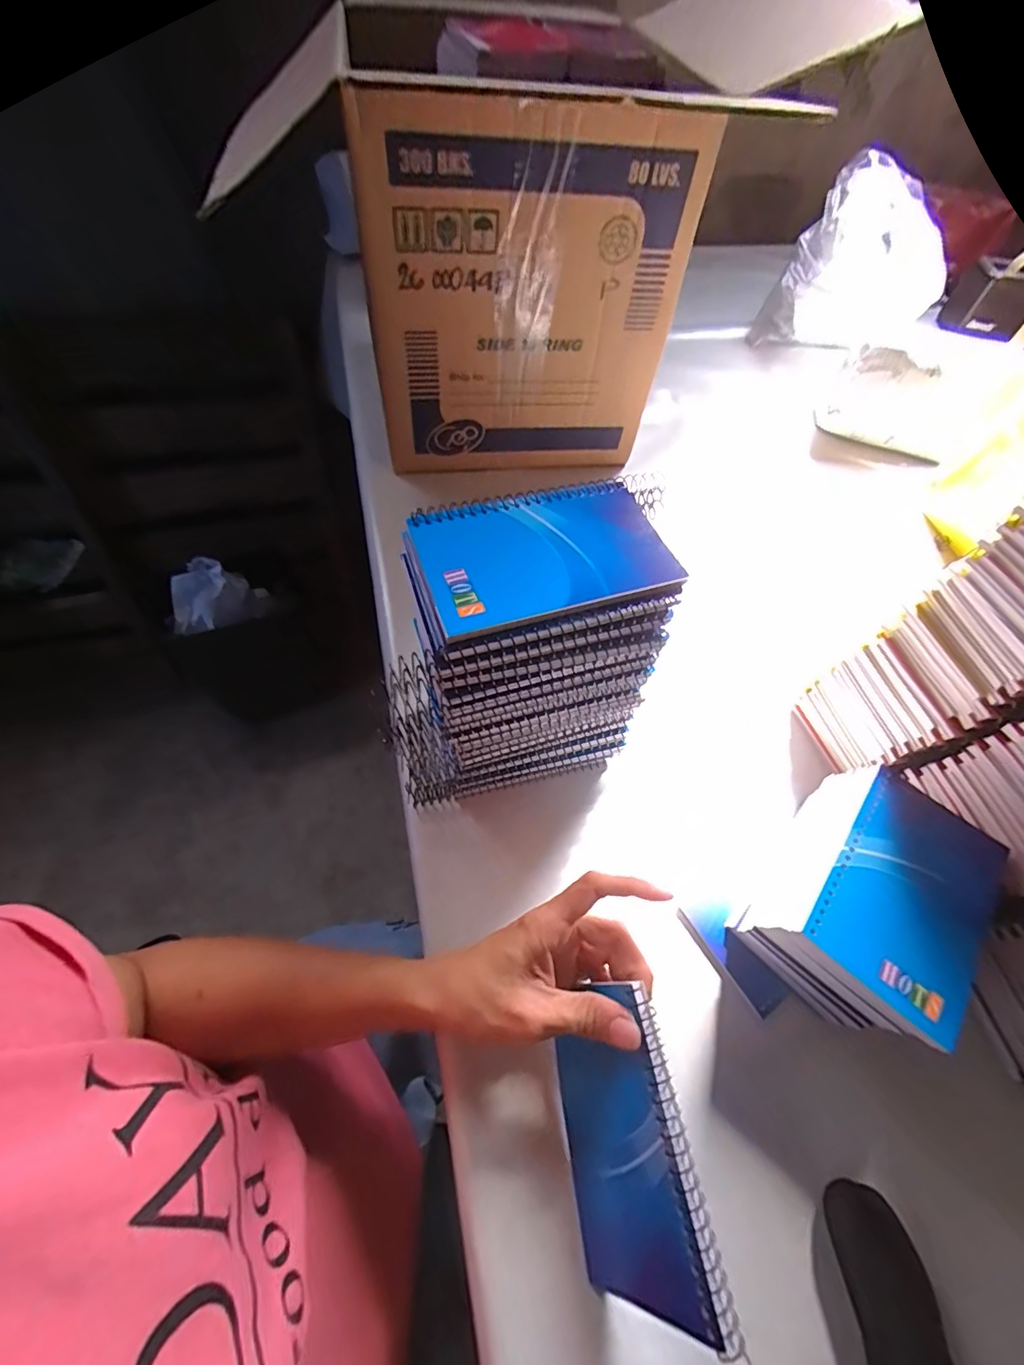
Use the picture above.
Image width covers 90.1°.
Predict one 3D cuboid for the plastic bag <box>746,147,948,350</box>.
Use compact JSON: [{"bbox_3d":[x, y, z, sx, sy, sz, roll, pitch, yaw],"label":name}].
[{"bbox_3d":[0.513,-0.598,0.745,0.206,0.196,0.175,31,61,15],"label":"plastic bag"}]

